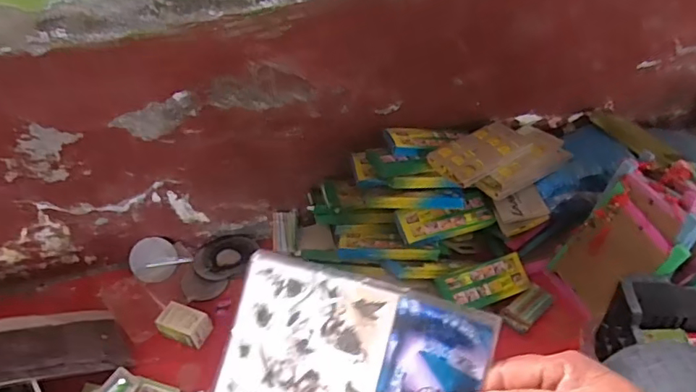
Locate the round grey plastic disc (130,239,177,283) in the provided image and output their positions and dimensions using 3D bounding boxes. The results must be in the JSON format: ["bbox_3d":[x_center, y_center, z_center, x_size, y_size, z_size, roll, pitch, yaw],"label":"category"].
[{"bbox_3d":[-0.396,0.131,1.083,0.088,0.088,0.020,-3,-1,-18],"label":"round grey plastic disc"}]

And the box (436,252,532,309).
[{"bbox_3d":[0.246,0.155,0.946,0.179,0.017,0.072,-12,70,-25],"label":"box"}]

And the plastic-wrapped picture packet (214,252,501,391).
[{"bbox_3d":[-0.011,0.126,0.319,0.165,0.015,0.158,11,79,29],"label":"plastic-wrapped picture packet"}]

